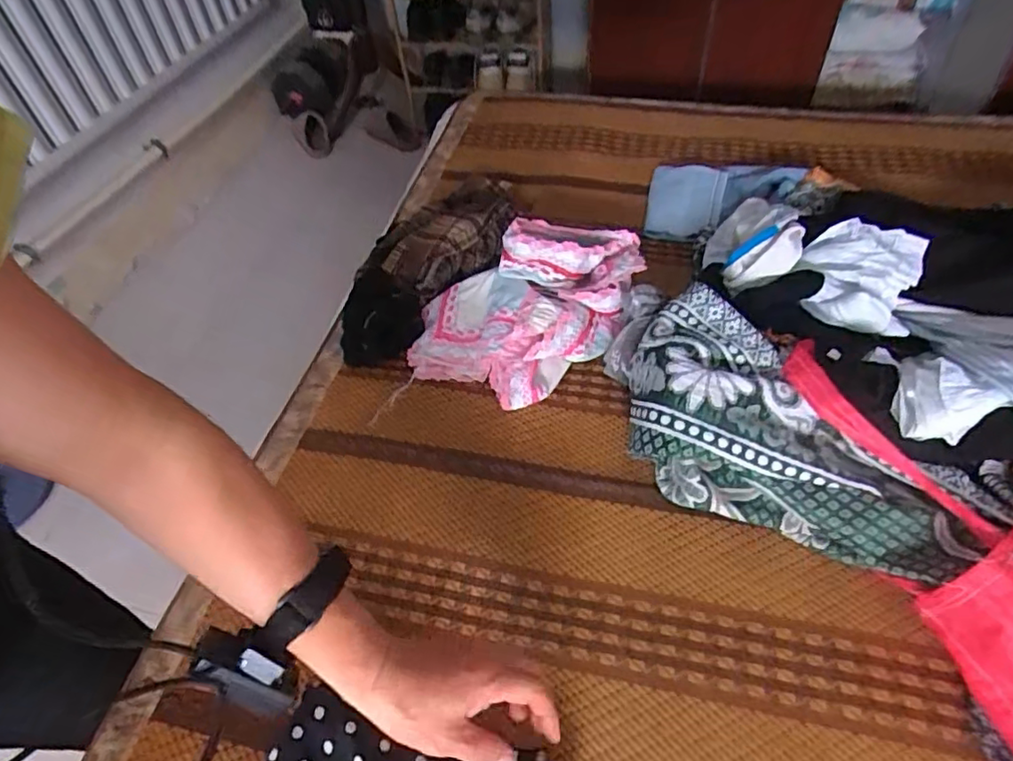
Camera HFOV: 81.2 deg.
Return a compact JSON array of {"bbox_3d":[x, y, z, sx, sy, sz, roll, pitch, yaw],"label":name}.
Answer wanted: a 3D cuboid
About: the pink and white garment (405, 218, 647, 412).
[{"bbox_3d":[0.025,-0.114,0.752,0.235,0.091,0.298,23,56,21],"label":"pink and white garment"}]

